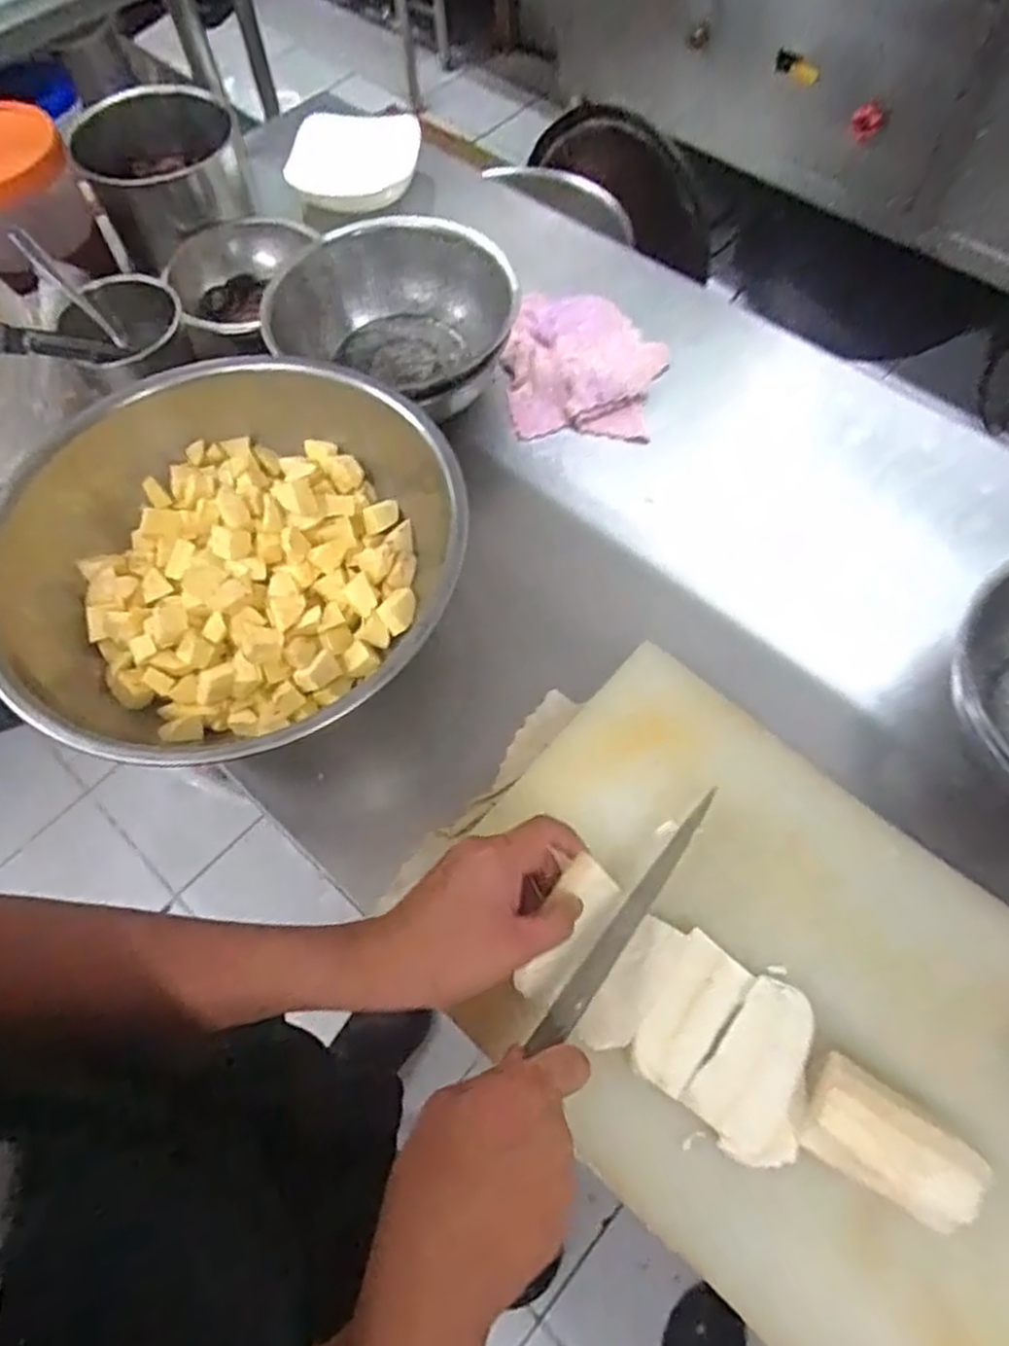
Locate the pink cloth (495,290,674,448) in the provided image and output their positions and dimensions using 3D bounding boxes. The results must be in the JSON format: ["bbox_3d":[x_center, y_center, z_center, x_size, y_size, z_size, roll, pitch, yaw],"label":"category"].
[{"bbox_3d":[0.079,-0.307,0.750,0.154,0.041,0.164,8,65,6],"label":"pink cloth"}]

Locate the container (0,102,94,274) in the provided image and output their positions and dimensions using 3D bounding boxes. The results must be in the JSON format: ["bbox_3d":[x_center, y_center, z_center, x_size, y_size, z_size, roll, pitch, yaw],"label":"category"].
[{"bbox_3d":[-0.504,-0.482,0.759,0.138,0.109,0.145,-33,67,-13],"label":"container"}]

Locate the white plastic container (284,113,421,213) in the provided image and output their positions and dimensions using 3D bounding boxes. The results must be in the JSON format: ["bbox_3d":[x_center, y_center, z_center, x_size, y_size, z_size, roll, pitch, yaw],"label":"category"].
[{"bbox_3d":[-0.183,-0.605,0.902,0.159,0.083,0.105,-2,64,1],"label":"white plastic container"}]

